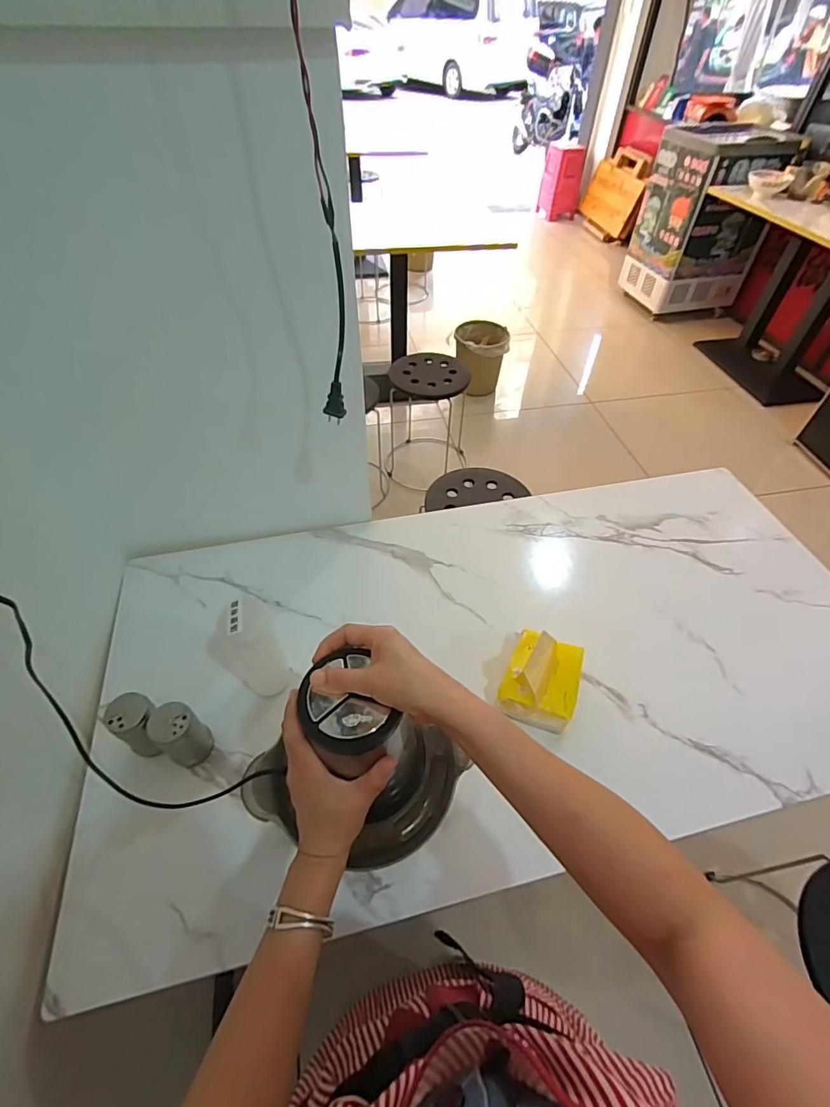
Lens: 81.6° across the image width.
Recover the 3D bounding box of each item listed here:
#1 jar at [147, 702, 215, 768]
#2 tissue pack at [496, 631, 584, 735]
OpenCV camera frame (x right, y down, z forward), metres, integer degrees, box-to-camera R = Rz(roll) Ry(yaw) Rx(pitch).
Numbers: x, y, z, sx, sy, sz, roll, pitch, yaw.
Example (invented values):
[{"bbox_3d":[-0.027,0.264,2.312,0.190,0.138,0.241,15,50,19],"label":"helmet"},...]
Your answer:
[{"bbox_3d":[-0.291,0.225,0.599,0.050,0.092,0.048,0,50,0],"label":"jar"},{"bbox_3d":[0.176,0.174,0.662,0.095,0.078,0.119,22,53,17],"label":"tissue pack"}]

